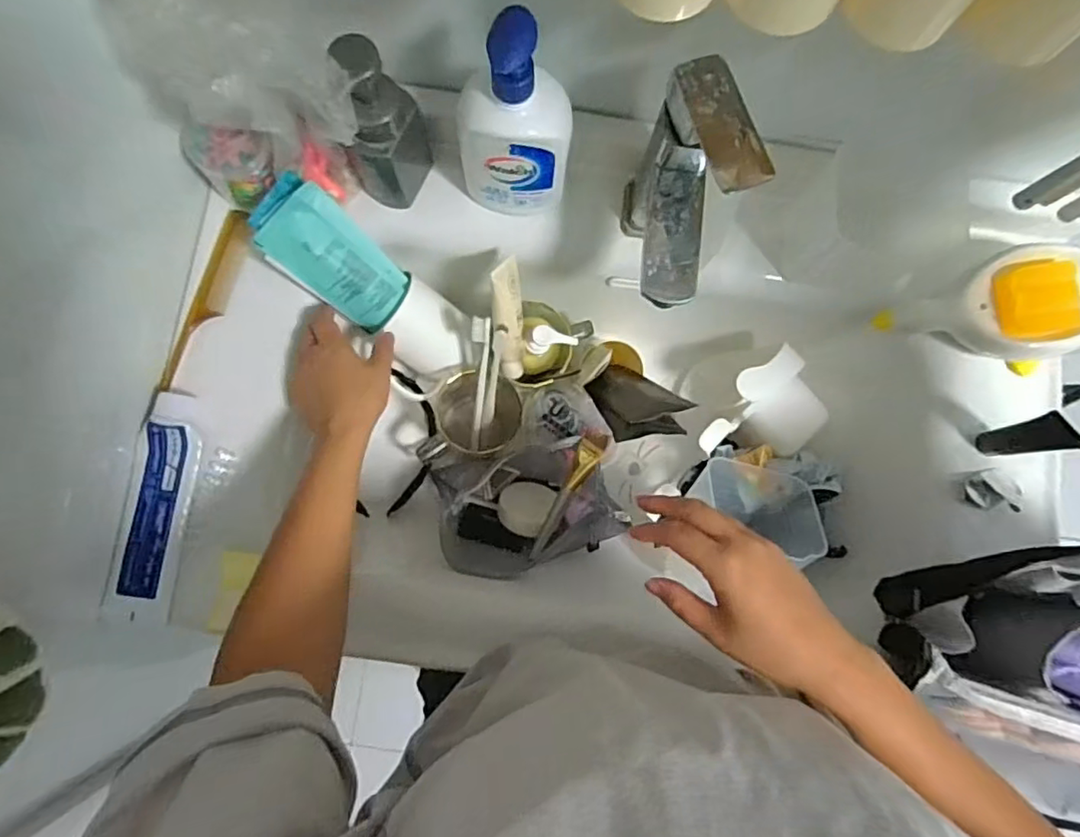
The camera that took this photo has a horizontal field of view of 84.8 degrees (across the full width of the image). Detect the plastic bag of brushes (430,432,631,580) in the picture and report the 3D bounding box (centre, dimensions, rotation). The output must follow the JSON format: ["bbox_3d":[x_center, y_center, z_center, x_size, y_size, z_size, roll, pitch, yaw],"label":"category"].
[{"bbox_3d":[-0.016,0.084,0.597,0.176,0.095,0.132,-9,82,-4],"label":"plastic bag of brushes"}]

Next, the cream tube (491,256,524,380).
[{"bbox_3d":[-0.029,-0.088,0.551,0.028,0.117,0.028,-7,37,-4],"label":"cream tube"}]

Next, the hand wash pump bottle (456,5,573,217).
[{"bbox_3d":[-0.020,-0.225,0.455,0.087,0.179,0.052,-10,82,-4],"label":"hand wash pump bottle"}]

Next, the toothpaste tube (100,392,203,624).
[{"bbox_3d":[-0.320,0.075,0.488,0.052,0.027,0.191,8,81,-1],"label":"toothpaste tube"}]

